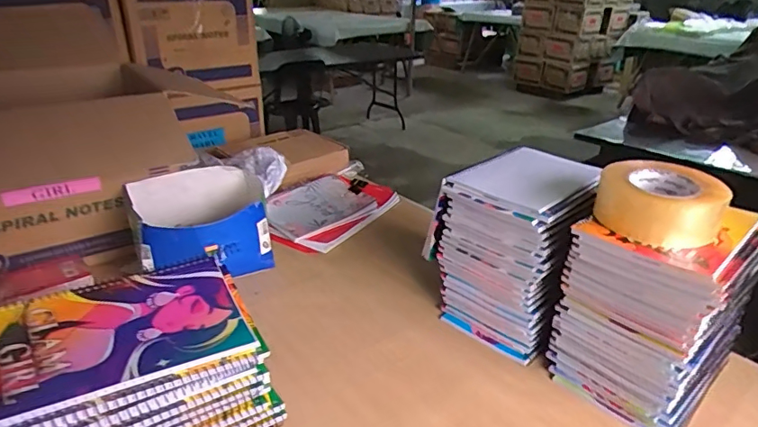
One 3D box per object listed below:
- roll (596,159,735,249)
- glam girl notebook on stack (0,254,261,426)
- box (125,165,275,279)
[{"bbox_3d":[0.322,-0.009,0.581,0.128,0.066,0.123,1,25,0],"label":"roll"},{"bbox_3d":[-0.219,0.095,0.417,0.194,0.012,0.149,-11,27,-28],"label":"glam girl notebook on stack"},{"bbox_3d":[-0.314,0.023,0.898,0.221,0.135,0.236,-9,27,-20],"label":"box"}]

